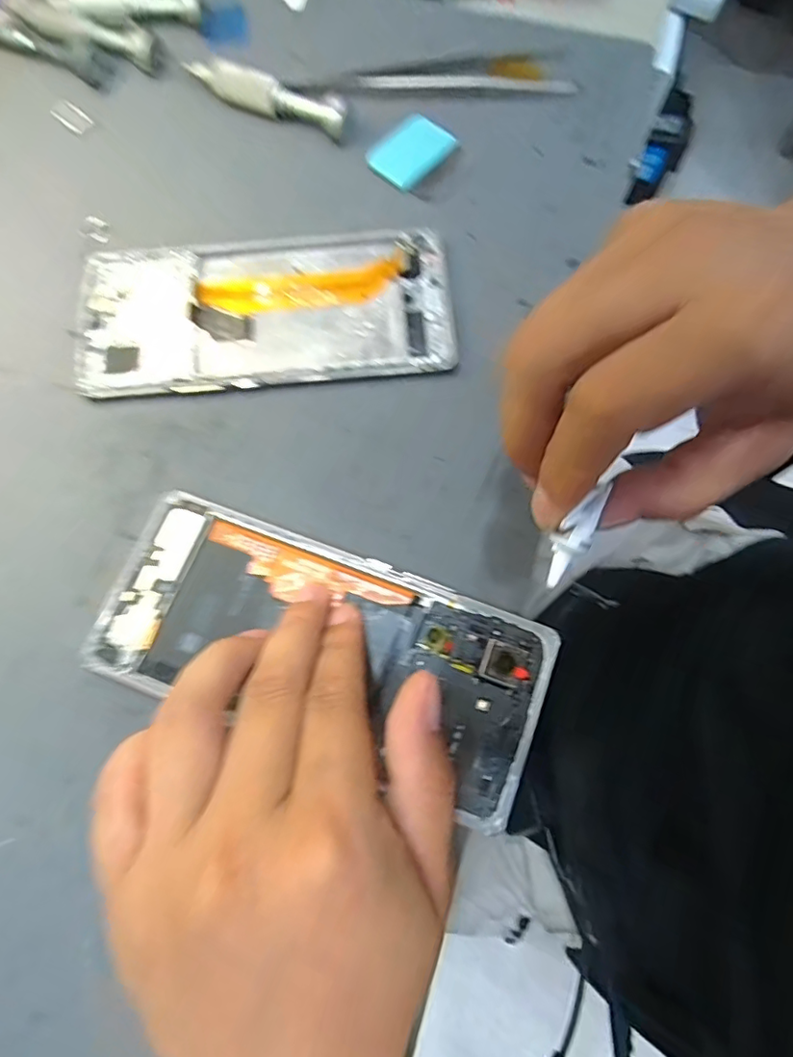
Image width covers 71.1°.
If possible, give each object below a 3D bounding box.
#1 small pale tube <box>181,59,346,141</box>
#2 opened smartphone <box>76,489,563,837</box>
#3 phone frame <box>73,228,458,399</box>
[{"bbox_3d":[-0.065,-0.215,0.276,0.087,0.018,0.012,29,76,9],"label":"small pale tube"},{"bbox_3d":[-0.027,0.041,0.199,0.159,0.005,0.072,17,73,6],"label":"opened smartphone"},{"bbox_3d":[-0.057,-0.095,0.244,0.159,0.007,0.072,-4,73,0],"label":"phone frame"}]

